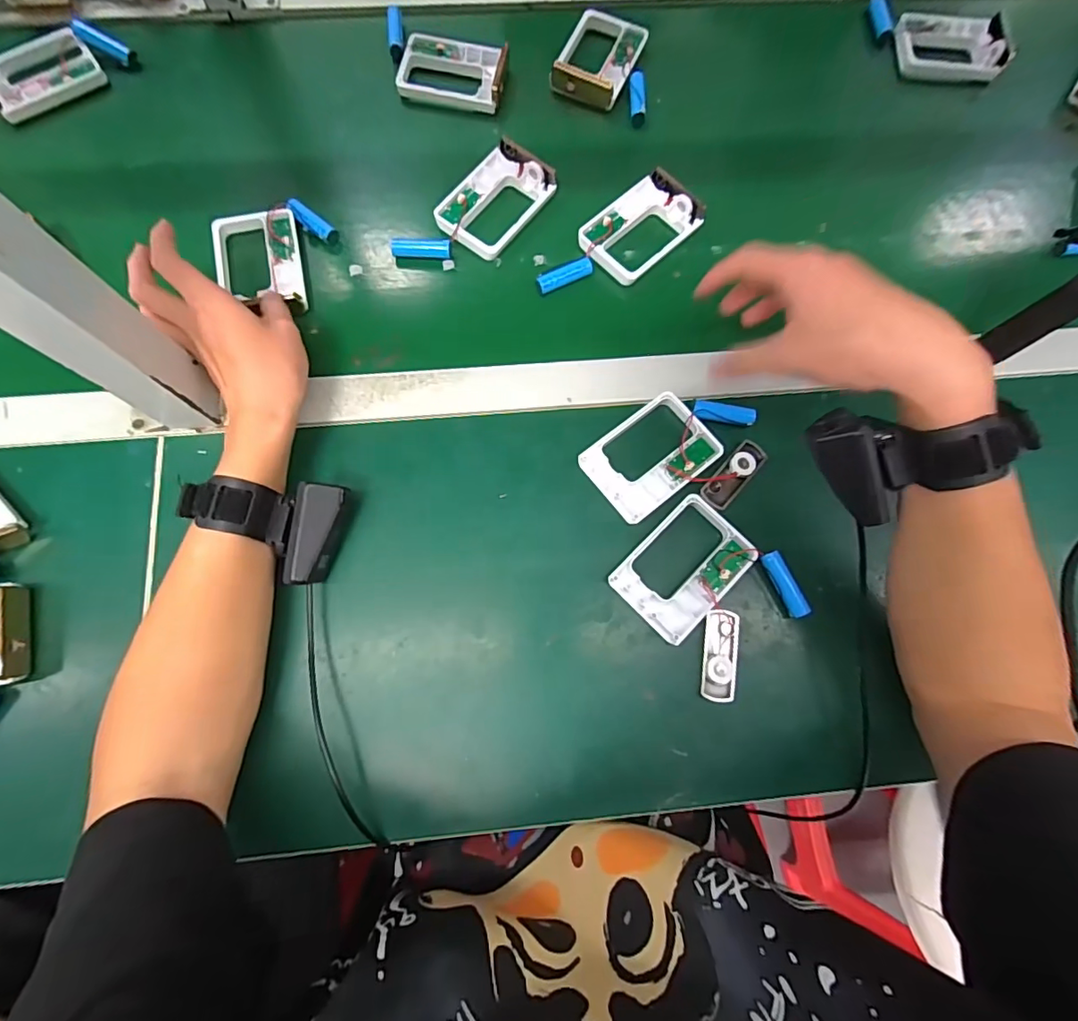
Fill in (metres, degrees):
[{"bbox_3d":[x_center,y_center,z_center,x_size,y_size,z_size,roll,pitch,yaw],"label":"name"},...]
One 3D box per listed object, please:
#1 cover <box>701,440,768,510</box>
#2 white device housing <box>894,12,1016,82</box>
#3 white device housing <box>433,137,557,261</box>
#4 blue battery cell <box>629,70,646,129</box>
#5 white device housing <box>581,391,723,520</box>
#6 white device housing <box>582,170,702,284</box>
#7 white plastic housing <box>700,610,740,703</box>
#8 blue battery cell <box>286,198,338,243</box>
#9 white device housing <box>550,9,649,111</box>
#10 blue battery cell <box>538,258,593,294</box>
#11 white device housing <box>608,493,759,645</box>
[{"bbox_3d":[0.151,-0.027,0.391,0.022,0.010,0.064,42,80,11],"label":"cover"},{"bbox_3d":[0.418,-0.477,0.515,0.105,0.019,0.074,-1,84,-1],"label":"white device housing"},{"bbox_3d":[-0.038,-0.273,0.444,0.070,0.016,0.104,32,78,9],"label":"white device housing"},{"bbox_3d":[0.094,-0.395,0.486,0.014,0.013,0.056,-1,75,2],"label":"blue battery cell"},{"bbox_3d":[0.085,-0.042,0.388,0.094,0.009,0.067,-38,77,-8],"label":"white device housing"},{"bbox_3d":[0.088,-0.249,0.443,0.069,0.015,0.103,42,80,11],"label":"white device housing"},{"bbox_3d":[0.130,0.103,0.360,0.025,0.011,0.062,6,75,3],"label":"white plastic housing"},{"bbox_3d":[-0.198,-0.250,0.442,0.048,0.014,0.014,39,78,1],"label":"blue battery cell"},{"bbox_3d":[0.058,-0.440,0.493,0.070,0.017,0.098,23,77,8],"label":"white device housing"},{"bbox_3d":[0.023,-0.199,0.431,0.051,0.012,0.013,-26,76,-5],"label":"blue battery cell"},{"bbox_3d":[0.106,0.041,0.371,0.067,0.011,0.095,44,81,12],"label":"white device housing"}]

